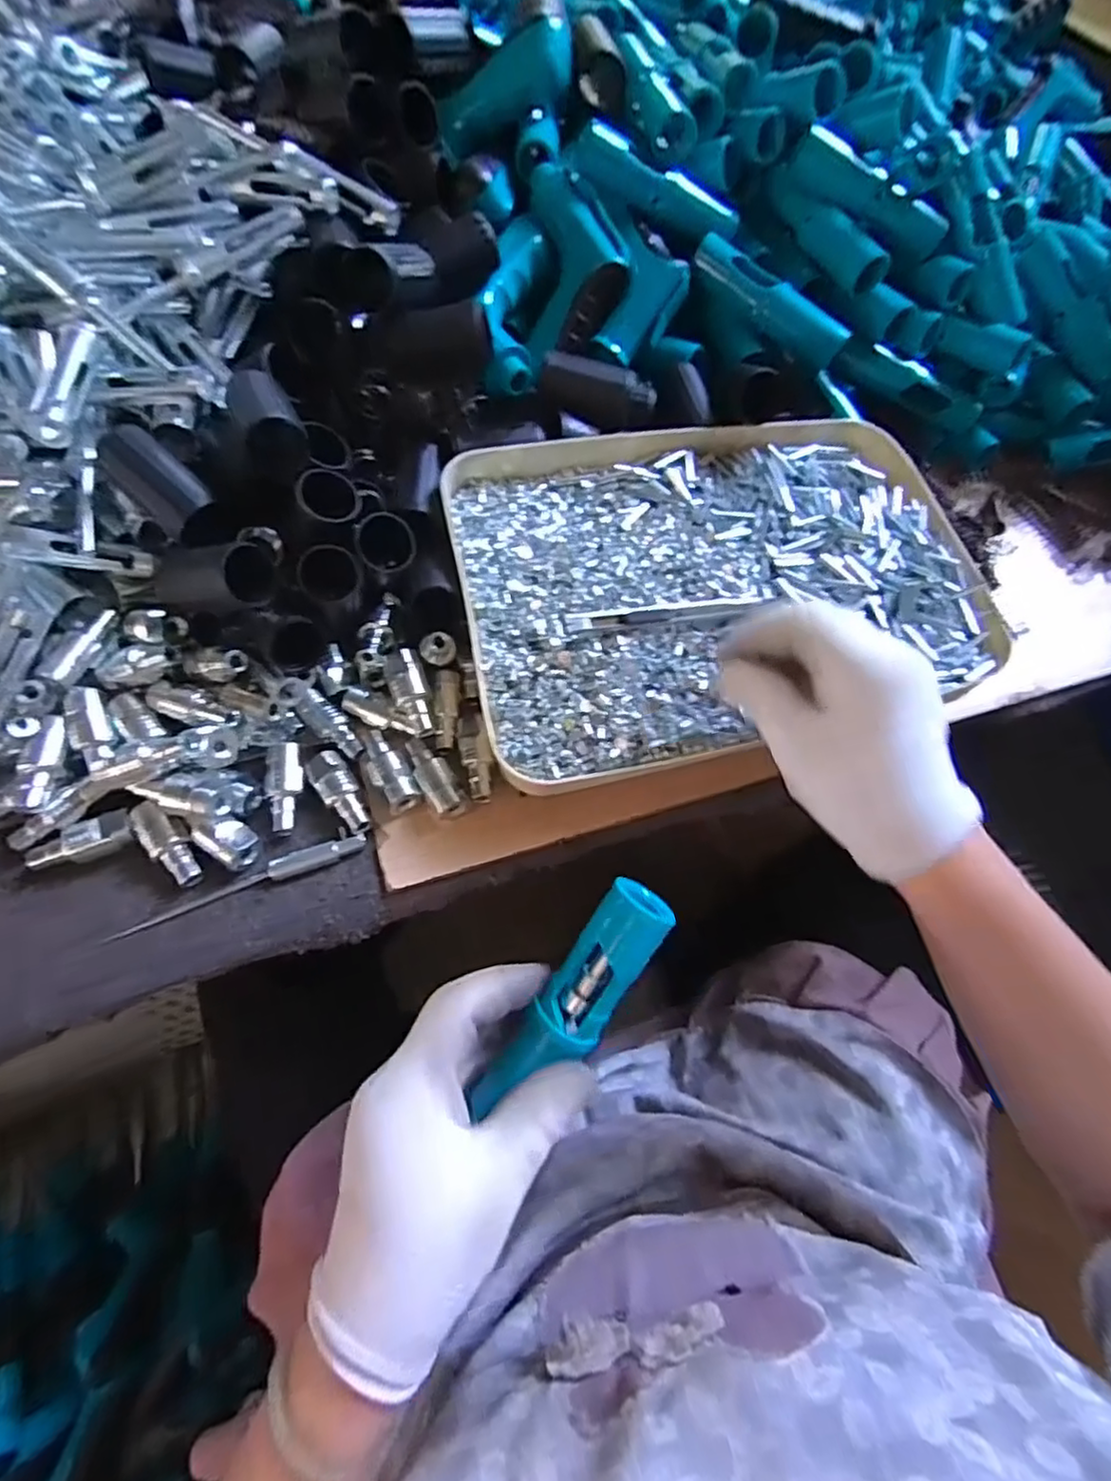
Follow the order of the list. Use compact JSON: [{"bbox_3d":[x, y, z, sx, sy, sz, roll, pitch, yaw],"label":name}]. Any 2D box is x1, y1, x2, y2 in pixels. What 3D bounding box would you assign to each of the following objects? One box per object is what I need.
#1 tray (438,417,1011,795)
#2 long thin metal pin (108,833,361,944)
[{"bbox_3d":[0.103,-0.103,0.414,0.336,0.050,0.231,-15,65,-11],"label":"tray"},{"bbox_3d":[-0.170,0.077,0.354,0.134,0.015,0.011,-18,65,-12],"label":"long thin metal pin"}]

